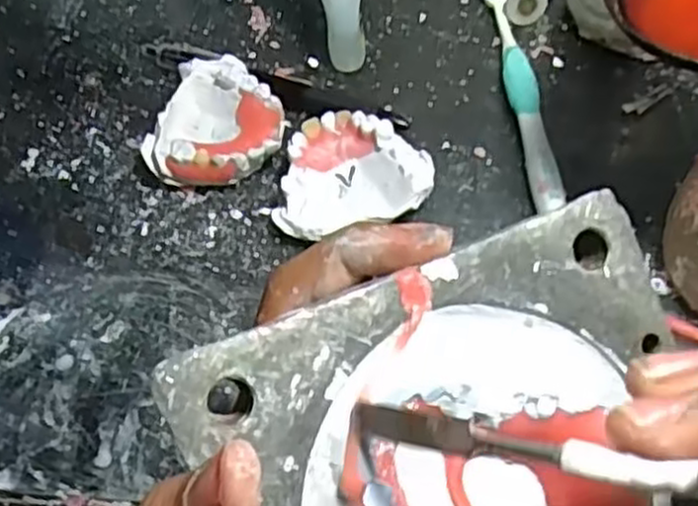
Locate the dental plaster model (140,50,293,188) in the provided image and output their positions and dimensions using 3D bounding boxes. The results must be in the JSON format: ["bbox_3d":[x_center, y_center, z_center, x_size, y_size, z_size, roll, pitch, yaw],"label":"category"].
[{"bbox_3d":[-0.056,-0.056,0.355,0.056,0.025,0.063,15,60,14],"label":"dental plaster model"}]

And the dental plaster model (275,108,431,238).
[{"bbox_3d":[0.003,-0.031,0.333,0.062,0.027,0.053,8,58,10],"label":"dental plaster model"}]

